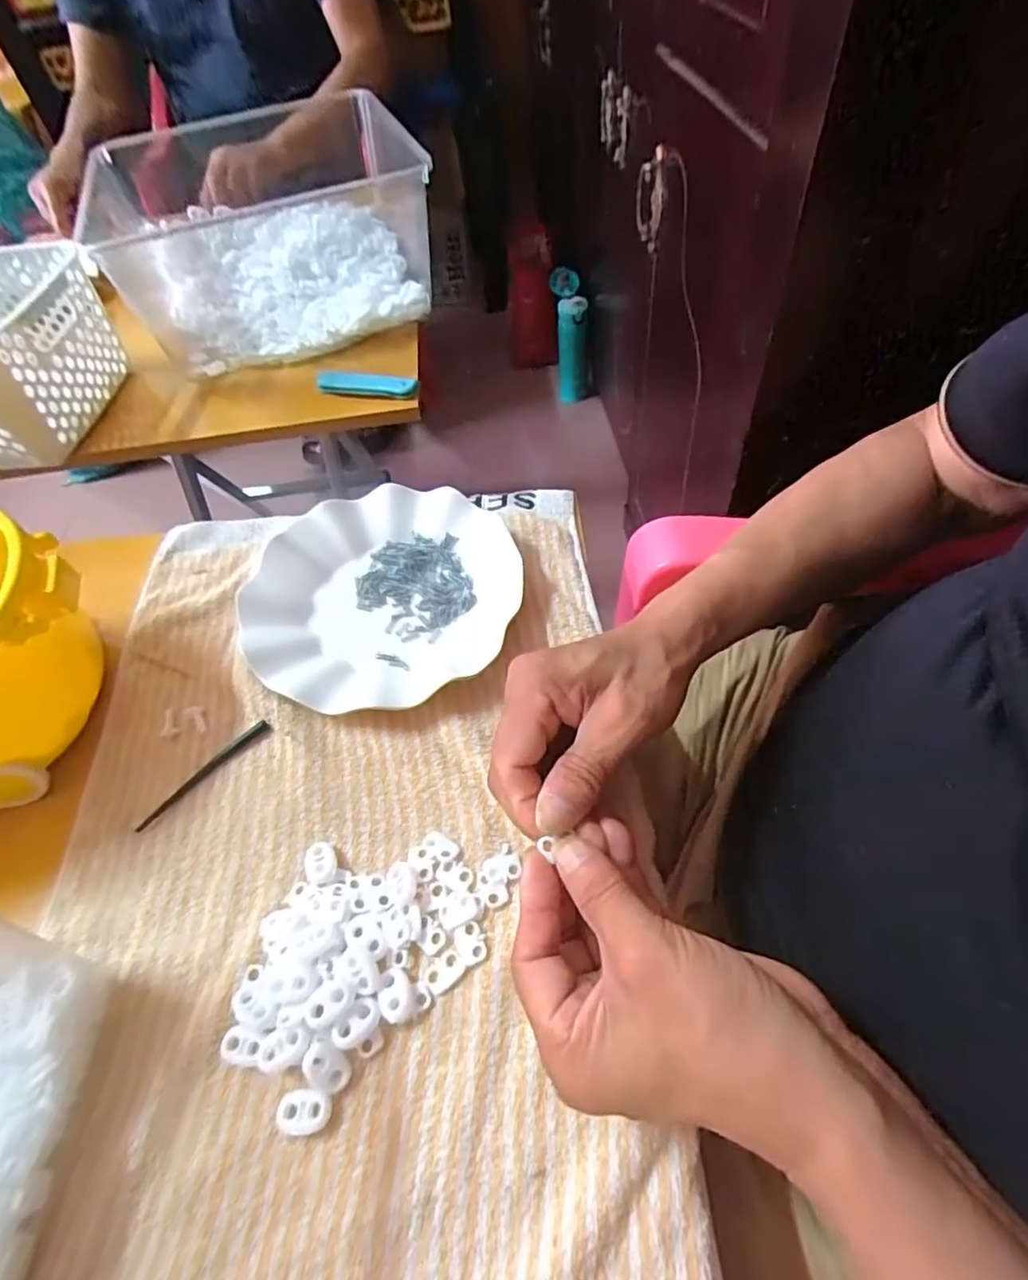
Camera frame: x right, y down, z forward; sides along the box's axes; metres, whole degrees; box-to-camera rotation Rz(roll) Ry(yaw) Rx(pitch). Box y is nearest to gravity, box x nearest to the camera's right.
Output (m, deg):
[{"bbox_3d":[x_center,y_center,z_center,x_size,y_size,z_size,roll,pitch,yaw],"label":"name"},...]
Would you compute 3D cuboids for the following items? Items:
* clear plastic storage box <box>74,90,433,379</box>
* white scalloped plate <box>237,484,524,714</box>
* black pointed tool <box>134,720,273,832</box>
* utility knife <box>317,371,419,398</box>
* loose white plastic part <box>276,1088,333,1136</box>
[{"bbox_3d":[-0.263,-0.454,0.644,0.319,0.117,0.341,-18,56,-7],"label":"clear plastic storage box"},{"bbox_3d":[-0.086,-0.034,0.401,0.176,0.022,0.170,-2,56,4],"label":"white scalloped plate"},{"bbox_3d":[-0.180,0.077,0.348,0.008,0.004,0.085,36,66,25],"label":"black pointed tool"},{"bbox_3d":[-0.138,-0.242,0.563,0.103,0.014,0.021,10,57,12],"label":"utility knife"},{"bbox_3d":[-0.088,0.198,0.252,0.024,0.007,0.015,-2,56,4],"label":"loose white plastic part"}]

